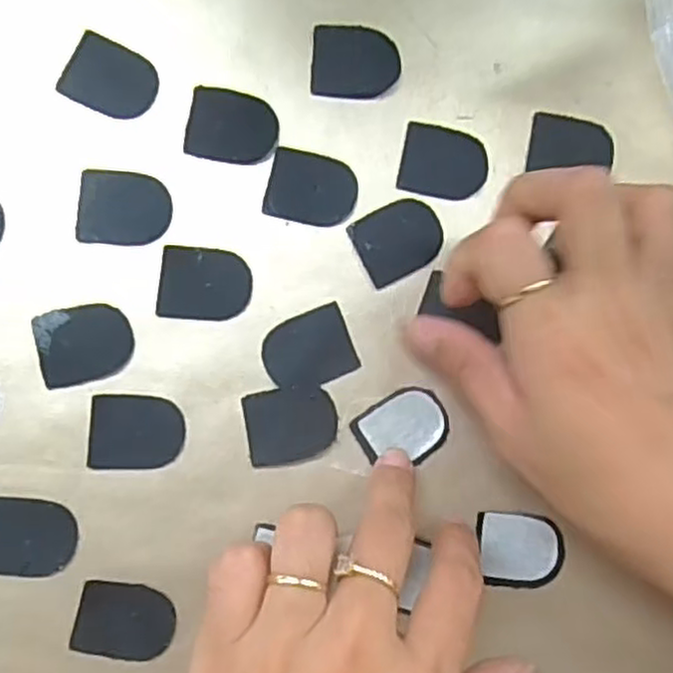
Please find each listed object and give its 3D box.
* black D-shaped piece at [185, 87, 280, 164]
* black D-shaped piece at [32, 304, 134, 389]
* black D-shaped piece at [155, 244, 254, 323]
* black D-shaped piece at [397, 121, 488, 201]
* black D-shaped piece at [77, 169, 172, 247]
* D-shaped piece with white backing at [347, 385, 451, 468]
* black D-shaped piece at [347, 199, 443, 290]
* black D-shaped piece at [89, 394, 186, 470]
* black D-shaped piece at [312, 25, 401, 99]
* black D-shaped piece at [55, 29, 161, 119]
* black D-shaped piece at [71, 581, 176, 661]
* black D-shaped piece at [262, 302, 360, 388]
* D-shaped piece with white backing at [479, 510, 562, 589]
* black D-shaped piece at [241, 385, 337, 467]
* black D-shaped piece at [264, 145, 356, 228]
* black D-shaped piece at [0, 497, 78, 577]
[{"bbox_3d":[-0.040,-0.081,0.277,0.034,0.004,0.027,8,86,-4],"label":"black D-shaped piece"},{"bbox_3d":[-0.093,0.002,0.266,0.033,0.004,0.028,-13,88,-5],"label":"black D-shaped piece"},{"bbox_3d":[-0.049,-0.020,0.271,0.033,0.004,0.027,4,86,-4],"label":"black D-shaped piece"},{"bbox_3d":[0.043,-0.068,0.282,0.033,0.004,0.028,11,86,-4],"label":"black D-shaped piece"},{"bbox_3d":[-0.080,-0.049,0.272,0.033,0.004,0.028,3,86,-4],"label":"black D-shaped piece"},{"bbox_3d":[0.026,0.035,0.274,0.035,0.004,0.027,-34,90,-6],"label":"D-shaped piece with white backing"},{"bbox_3d":[0.025,-0.038,0.278,0.033,0.004,0.027,-26,89,-5],"label":"black D-shaped piece"},{"bbox_3d":[-0.074,0.036,0.265,0.033,0.004,0.027,2,87,-4],"label":"black D-shaped piece"},{"bbox_3d":[0.008,-0.108,0.281,0.034,0.004,0.028,2,87,-4],"label":"black D-shaped piece"},{"bbox_3d":[-0.085,-0.098,0.274,0.033,0.004,0.026,25,85,-3],"label":"black D-shaped piece"},{"bbox_3d":[-0.076,0.103,0.259,0.035,0.004,0.025,11,86,-4],"label":"black D-shaped piece"},{"bbox_3d":[-0.011,0.005,0.274,0.033,0.004,0.027,-21,88,-5],"label":"black D-shaped piece"},{"bbox_3d":[0.071,0.081,0.274,0.032,0.004,0.027,2,87,-4],"label":"D-shaped piece with white backing"},{"bbox_3d":[-0.017,0.033,0.271,0.033,0.004,0.027,-9,87,-5],"label":"black D-shaped piece"},{"bbox_3d":[-0.009,-0.057,0.277,0.034,0.004,0.027,13,86,-4],"label":"black D-shaped piece"},{"bbox_3d":[-0.112,0.073,0.262,0.033,0.004,0.027,8,86,-4],"label":"black D-shaped piece"}]

